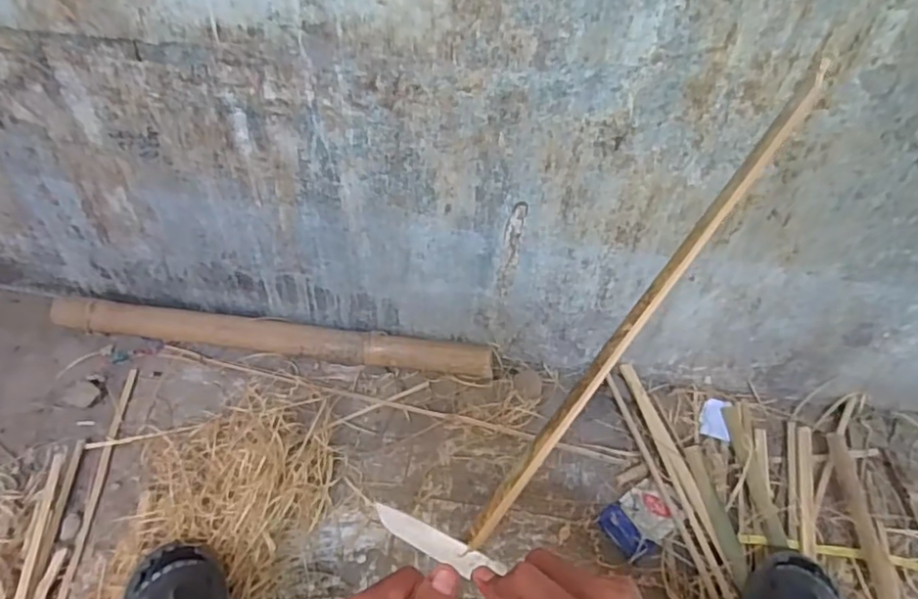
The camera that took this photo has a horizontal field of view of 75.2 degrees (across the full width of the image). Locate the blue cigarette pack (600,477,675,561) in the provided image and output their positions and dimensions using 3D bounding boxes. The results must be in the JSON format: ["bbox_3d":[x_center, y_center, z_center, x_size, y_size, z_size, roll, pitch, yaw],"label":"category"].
[{"bbox_3d":[0.297,0.363,0.980,0.116,0.028,0.090,-24,55,-22],"label":"blue cigarette pack"}]

